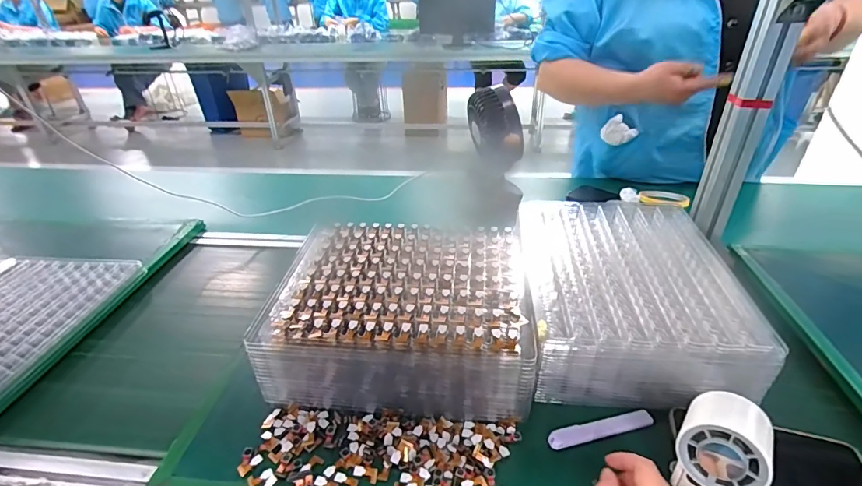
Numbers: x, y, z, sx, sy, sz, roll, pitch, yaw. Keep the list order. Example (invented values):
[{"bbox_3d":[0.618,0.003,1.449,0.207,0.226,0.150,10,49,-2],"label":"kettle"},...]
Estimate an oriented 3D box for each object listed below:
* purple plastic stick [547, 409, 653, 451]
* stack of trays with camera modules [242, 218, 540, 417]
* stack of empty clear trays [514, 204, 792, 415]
[{"bbox_3d":[0.171,0.186,0.432,0.112,0.012,0.019,-11,33,-13],"label":"purple plastic stick"},{"bbox_3d":[-0.030,0.080,0.516,0.277,0.105,0.217,2,33,6],"label":"stack of trays with camera modules"},{"bbox_3d":[0.235,0.053,0.550,0.235,0.089,0.286,1,33,4],"label":"stack of empty clear trays"}]

